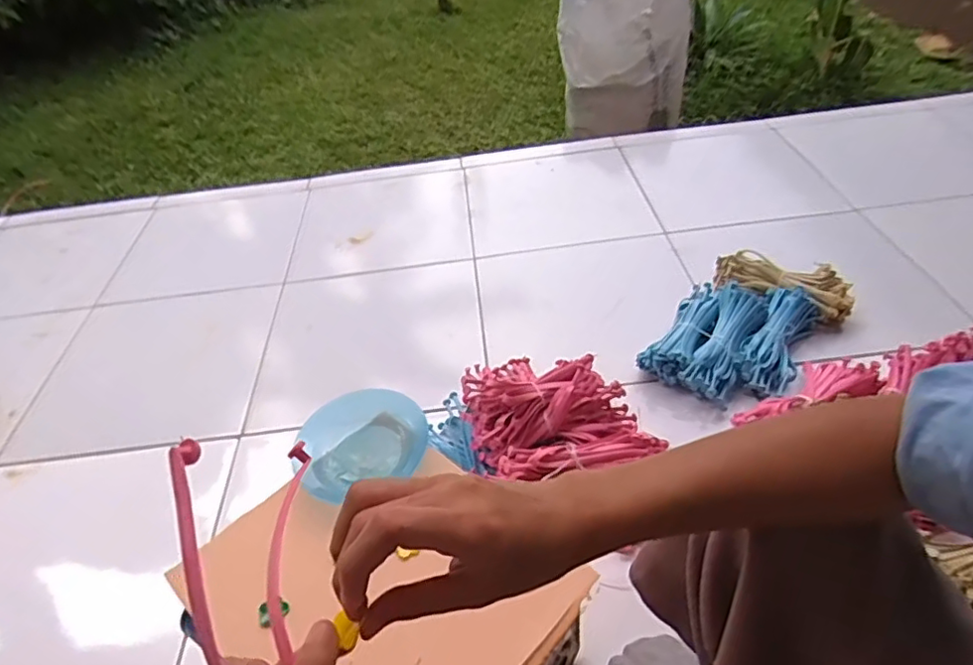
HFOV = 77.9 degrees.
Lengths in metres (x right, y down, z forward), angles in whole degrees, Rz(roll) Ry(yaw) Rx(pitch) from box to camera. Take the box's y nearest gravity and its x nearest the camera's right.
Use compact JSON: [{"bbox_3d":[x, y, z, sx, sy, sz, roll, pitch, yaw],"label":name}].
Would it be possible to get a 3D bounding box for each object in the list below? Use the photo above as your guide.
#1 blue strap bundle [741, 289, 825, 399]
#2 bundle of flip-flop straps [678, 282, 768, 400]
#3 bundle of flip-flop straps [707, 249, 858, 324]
[{"bbox_3d":[0.455,0.012,0.940,0.083,0.068,0.199,26,52,31],"label":"blue strap bundle"},{"bbox_3d":[0.371,0.010,0.936,0.076,0.038,0.201,23,66,29],"label":"bundle of flip-flop straps"},{"bbox_3d":[0.499,-0.079,1.030,0.227,0.070,0.074,21,50,27],"label":"bundle of flip-flop straps"}]

